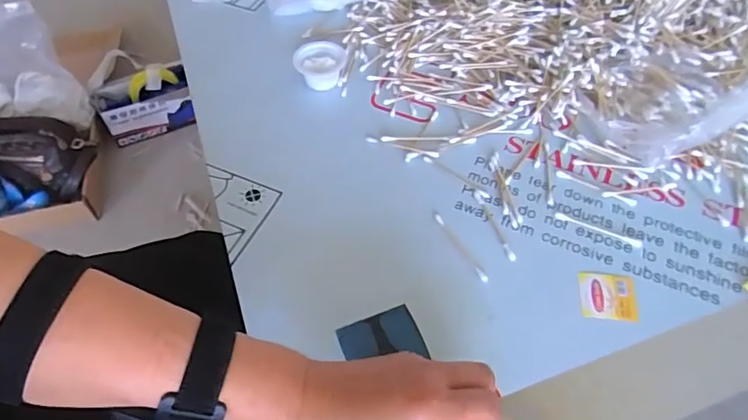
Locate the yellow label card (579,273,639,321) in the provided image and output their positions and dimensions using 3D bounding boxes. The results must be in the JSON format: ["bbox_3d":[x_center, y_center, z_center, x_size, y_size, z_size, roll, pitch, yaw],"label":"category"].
[{"bbox_3d":[0.187,0.069,0.416,0.044,0.004,0.040,5,58,4],"label":"yellow label card"}]

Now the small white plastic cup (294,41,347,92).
[{"bbox_3d":[-0.057,-0.155,0.555,0.053,0.032,0.047,-12,58,-7],"label":"small white plastic cup"}]

